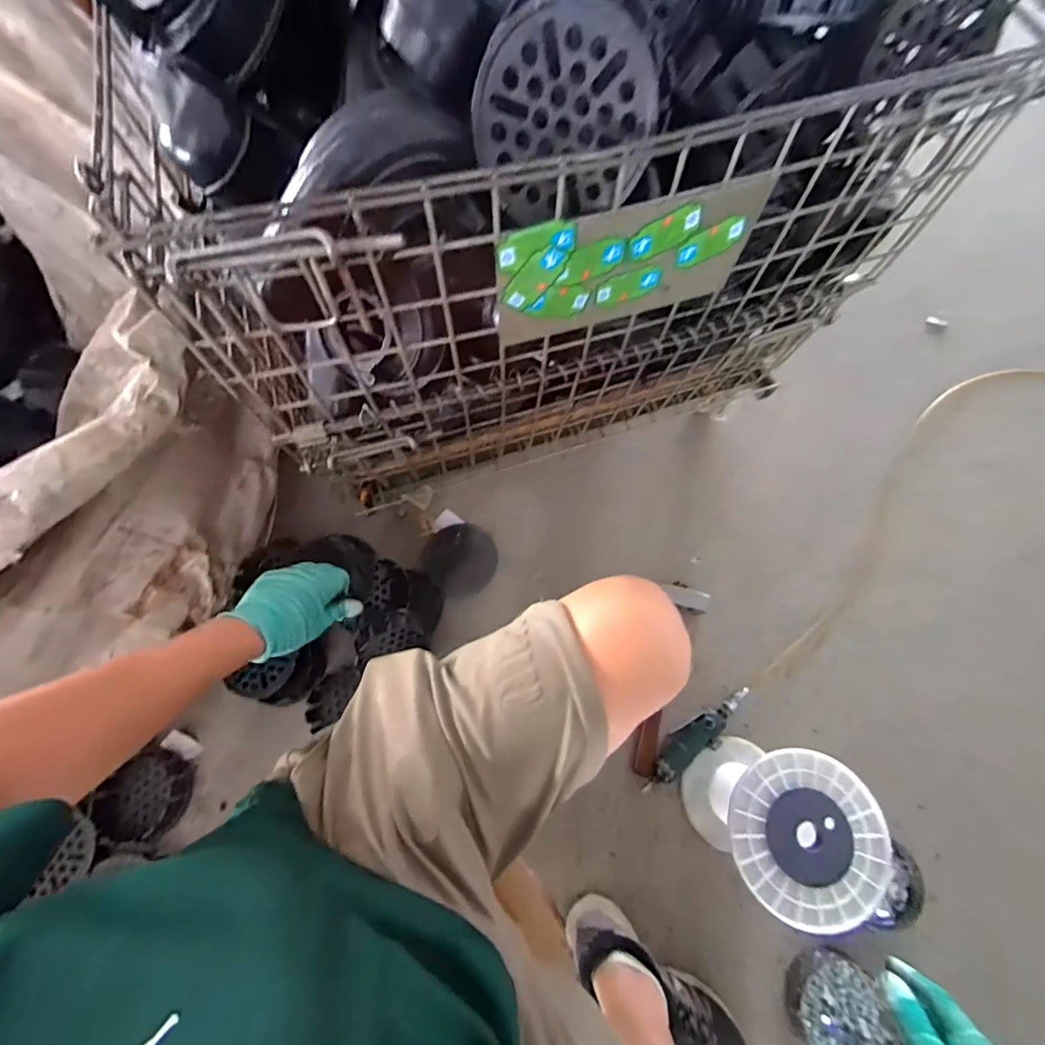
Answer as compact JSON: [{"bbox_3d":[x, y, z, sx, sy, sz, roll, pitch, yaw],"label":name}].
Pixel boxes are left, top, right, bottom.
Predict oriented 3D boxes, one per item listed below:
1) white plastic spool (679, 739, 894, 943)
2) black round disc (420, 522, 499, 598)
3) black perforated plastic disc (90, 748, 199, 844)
[{"bbox_3d":[0.354,0.424,0.685,0.174,0.241,0.181,0,72,0],"label":"white plastic spool"},{"bbox_3d":[-0.119,0.068,0.893,0.139,0.008,0.134,-2,84,15],"label":"black round disc"},{"bbox_3d":[-0.615,0.443,0.759,0.137,0.027,0.123,2,72,0],"label":"black perforated plastic disc"}]

